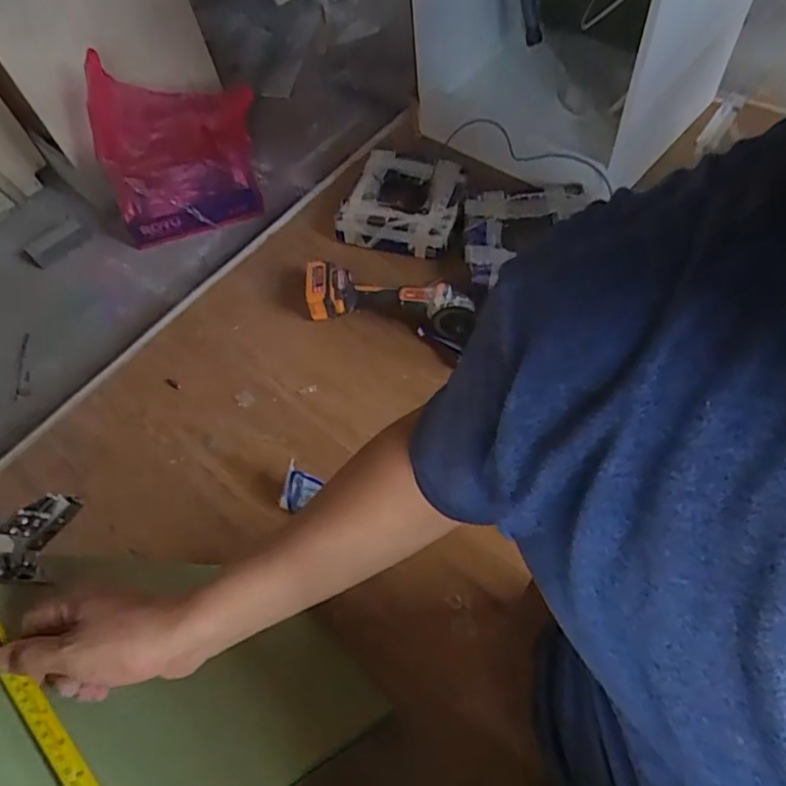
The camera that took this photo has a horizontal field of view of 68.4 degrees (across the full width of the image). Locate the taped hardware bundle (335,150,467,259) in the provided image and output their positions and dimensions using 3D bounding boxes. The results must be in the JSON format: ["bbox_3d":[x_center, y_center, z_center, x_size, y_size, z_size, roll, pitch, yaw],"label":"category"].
[{"bbox_3d":[0.021,-0.449,1.387,0.270,0.104,0.270,11,60,12],"label":"taped hardware bundle"}]

